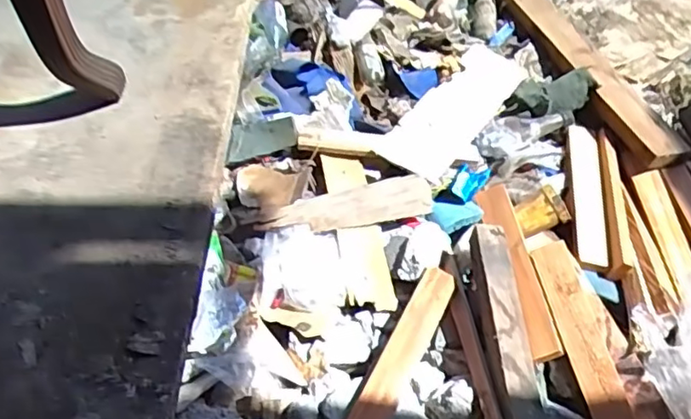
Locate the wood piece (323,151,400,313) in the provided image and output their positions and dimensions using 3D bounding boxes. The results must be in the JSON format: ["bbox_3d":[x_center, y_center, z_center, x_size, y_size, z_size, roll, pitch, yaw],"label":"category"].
[{"bbox_3d":[0.020,0.031,1.129,0.077,0.022,0.319,-9,59,-6],"label":"wood piece"}]

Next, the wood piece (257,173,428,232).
[{"bbox_3d":[0.002,-0.003,1.133,0.302,0.014,0.077,-11,71,-2],"label":"wood piece"}]

